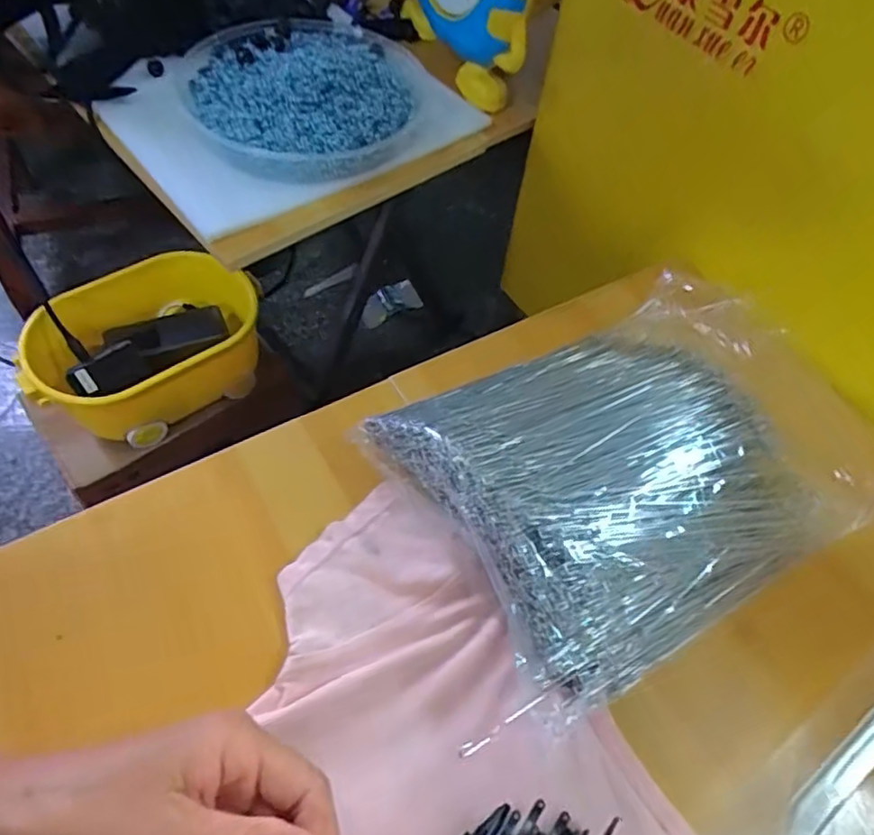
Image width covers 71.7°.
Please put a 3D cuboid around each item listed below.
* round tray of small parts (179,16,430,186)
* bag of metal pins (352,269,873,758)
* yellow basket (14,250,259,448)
[{"bbox_3d":[-0.124,-0.317,0.579,0.216,0.058,0.219,-15,60,-15],"label":"round tray of small parts"},{"bbox_3d":[0.108,0.031,0.360,0.241,0.078,0.192,-21,58,-18],"label":"bag of metal pins"},{"bbox_3d":[-0.314,-0.077,0.672,0.248,0.093,0.158,-31,65,-23],"label":"yellow basket"}]

